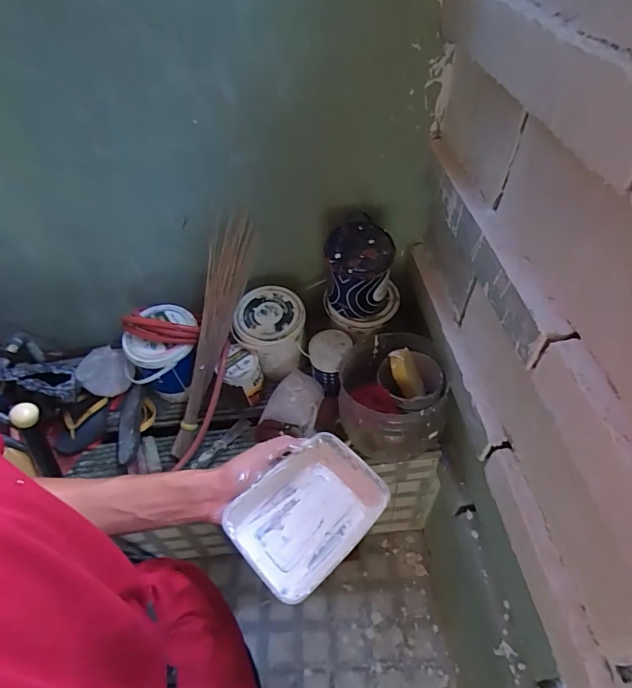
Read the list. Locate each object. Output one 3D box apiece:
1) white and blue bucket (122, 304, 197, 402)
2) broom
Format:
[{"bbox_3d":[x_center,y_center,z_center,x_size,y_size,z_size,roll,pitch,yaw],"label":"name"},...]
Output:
[{"bbox_3d":[-0.380,0.032,1.131,0.175,0.207,0.161,-6,49,-2],"label":"white and blue bucket"},{"bbox_3d":[-0.242,-0.026,1.043,0.096,0.077,0.548,17,96,17],"label":"broom"}]

